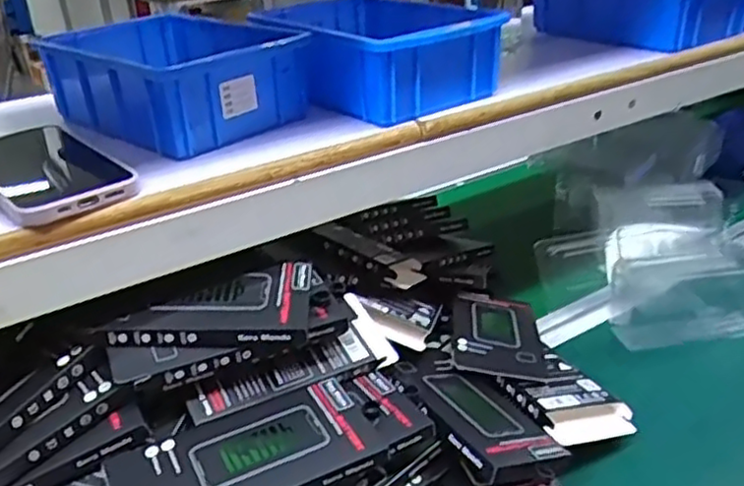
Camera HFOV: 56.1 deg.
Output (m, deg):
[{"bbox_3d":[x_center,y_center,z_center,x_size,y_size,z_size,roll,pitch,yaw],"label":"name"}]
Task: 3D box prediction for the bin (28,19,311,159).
[{"bbox_3d":[-0.157,-0.132,0.557,0.189,0.061,0.131,21,35,38],"label":"bin"}]

